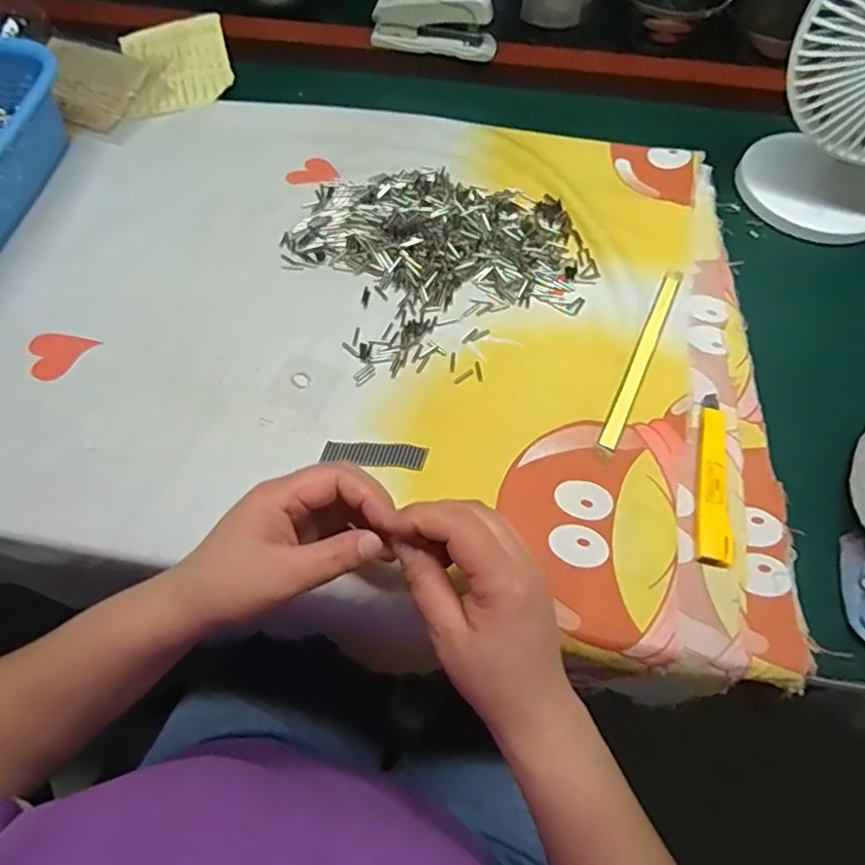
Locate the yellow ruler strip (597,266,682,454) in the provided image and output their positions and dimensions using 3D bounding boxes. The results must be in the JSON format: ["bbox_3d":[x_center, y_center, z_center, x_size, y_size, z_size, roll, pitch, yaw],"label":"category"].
[{"bbox_3d":[0.160,-0.060,0.457,0.013,0.004,0.183,24,63,11],"label":"yellow ruler strip"}]

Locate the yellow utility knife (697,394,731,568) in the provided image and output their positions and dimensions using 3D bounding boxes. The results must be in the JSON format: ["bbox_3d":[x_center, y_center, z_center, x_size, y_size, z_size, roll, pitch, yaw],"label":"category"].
[{"bbox_3d":[0.187,0.027,0.404,0.019,0.011,0.127,12,61,4],"label":"yellow utility knife"}]

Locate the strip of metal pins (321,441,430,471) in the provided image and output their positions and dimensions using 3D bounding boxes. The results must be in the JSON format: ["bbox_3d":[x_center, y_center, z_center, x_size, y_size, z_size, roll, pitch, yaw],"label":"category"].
[{"bbox_3d":[-0.039,0.015,0.410,0.069,0.004,0.018,5,60,0],"label":"strip of metal pins"}]

